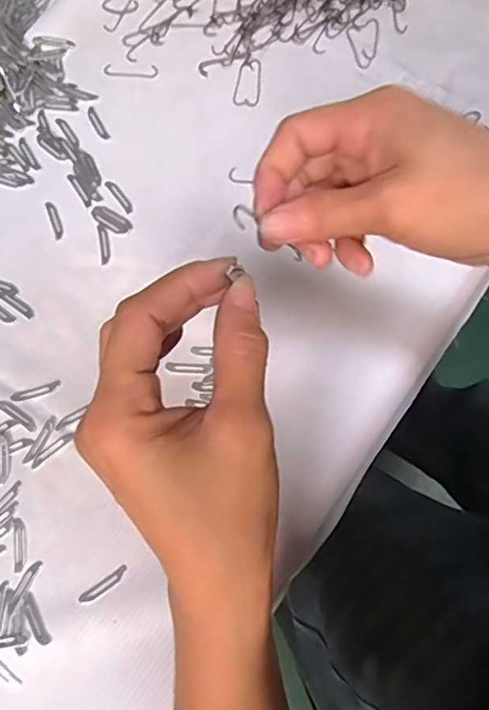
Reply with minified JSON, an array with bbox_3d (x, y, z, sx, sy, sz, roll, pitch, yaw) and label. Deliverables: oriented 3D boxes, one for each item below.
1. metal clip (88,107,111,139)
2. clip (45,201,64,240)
[{"bbox_3d":[-0.117,-0.185,0.433,0.008,0.004,0.033,-29,79,-6],"label":"metal clip"},{"bbox_3d":[-0.145,-0.104,0.416,0.008,0.004,0.032,-19,79,-4],"label":"clip"}]

